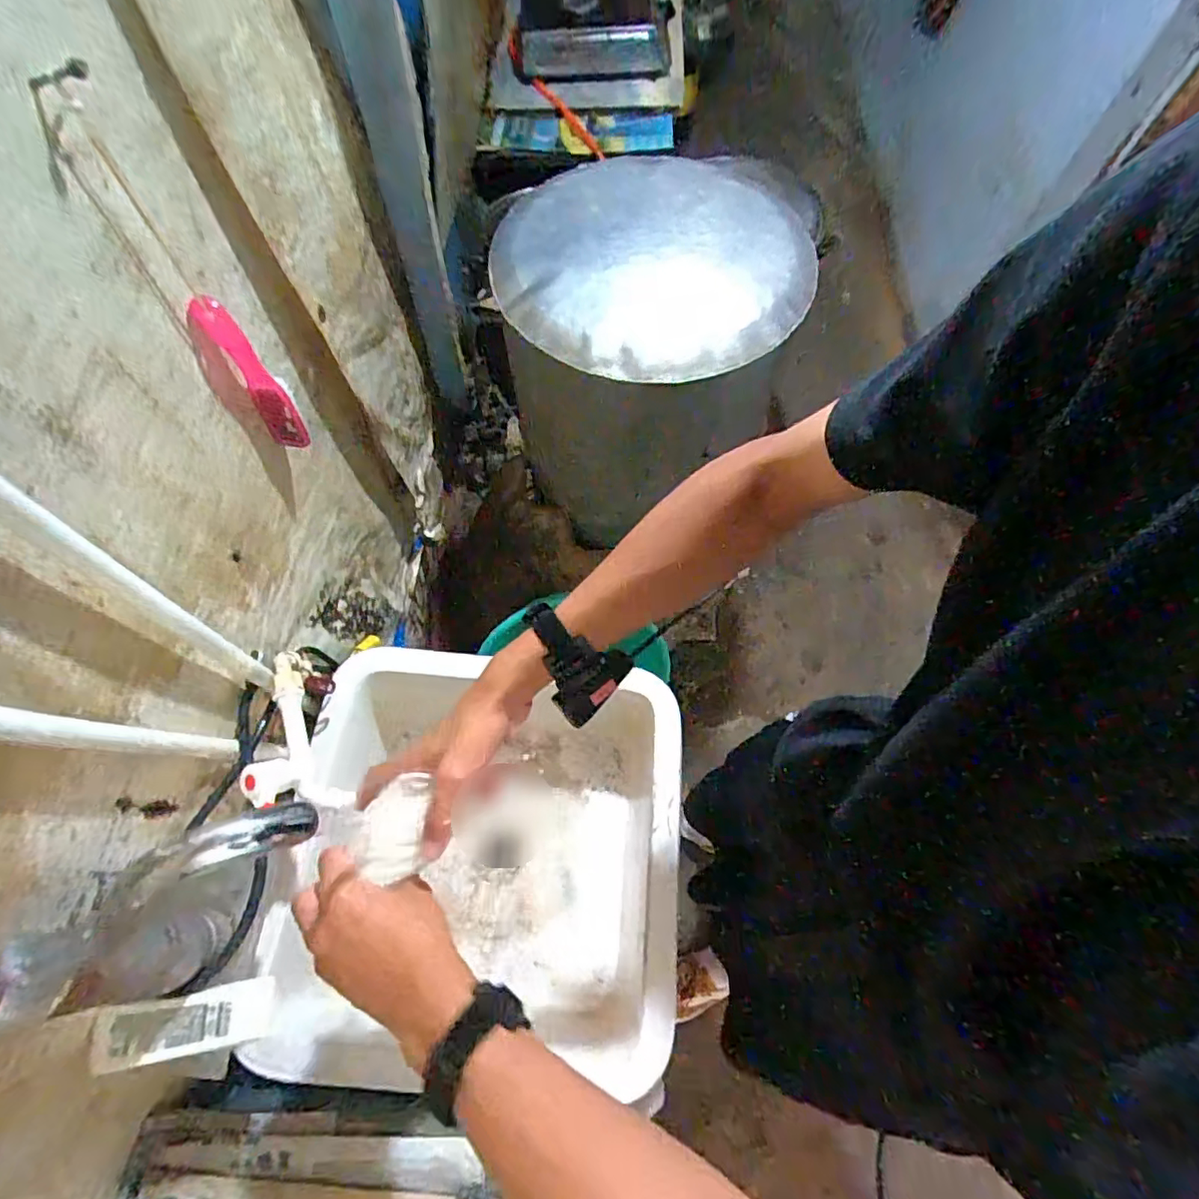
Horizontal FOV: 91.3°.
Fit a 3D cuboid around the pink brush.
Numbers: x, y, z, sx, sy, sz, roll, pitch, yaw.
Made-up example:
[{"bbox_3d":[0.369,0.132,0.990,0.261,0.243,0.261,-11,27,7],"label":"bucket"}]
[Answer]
[{"bbox_3d":[-0.355,-0.223,0.605,0.043,0.184,0.021,-42,72,-15],"label":"pink brush"}]

